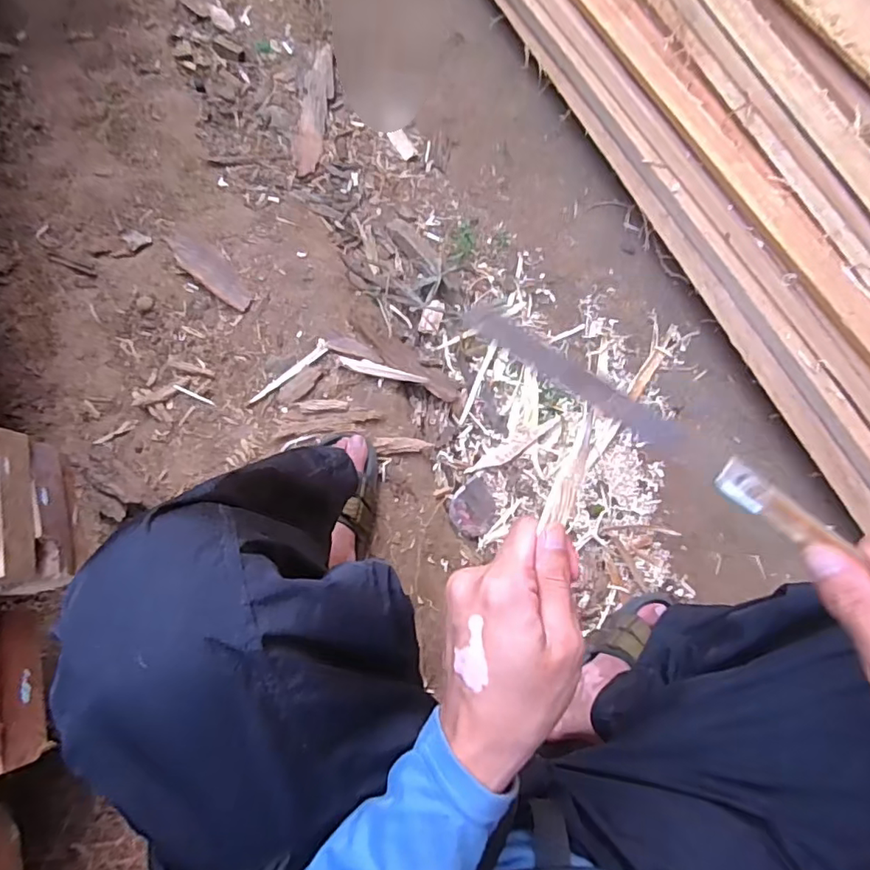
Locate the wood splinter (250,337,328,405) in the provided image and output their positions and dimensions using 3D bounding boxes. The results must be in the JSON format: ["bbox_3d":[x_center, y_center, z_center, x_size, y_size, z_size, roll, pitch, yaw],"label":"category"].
[{"bbox_3d":[-0.210,-0.091,0.799,0.132,0.007,0.018,-37,83,-7],"label":"wood splinter"}]

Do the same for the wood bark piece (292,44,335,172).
[{"bbox_3d":[-0.216,-0.587,1.005,0.054,0.012,0.294,3,73,5],"label":"wood bark piece"}]

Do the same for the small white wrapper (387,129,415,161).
[{"bbox_3d":[-0.059,-0.522,1.003,0.031,0.008,0.066,-28,82,-6],"label":"small white wrapper"}]

